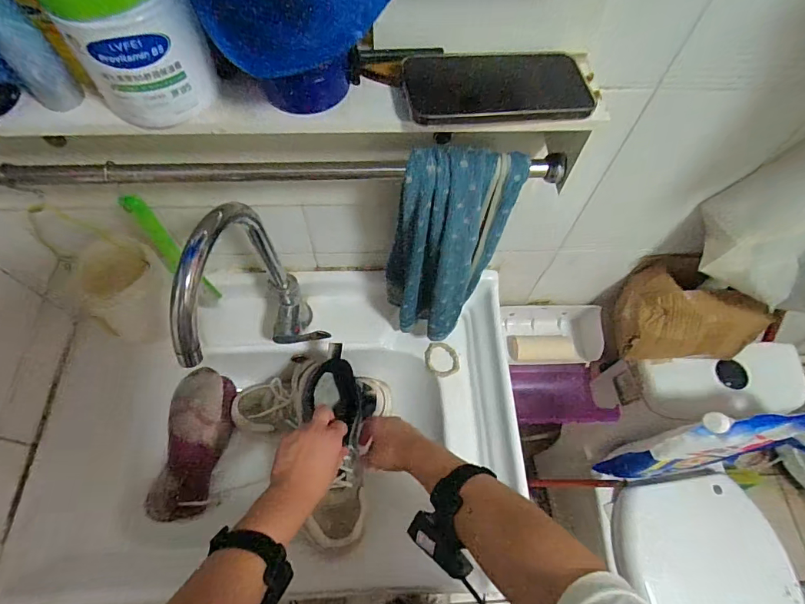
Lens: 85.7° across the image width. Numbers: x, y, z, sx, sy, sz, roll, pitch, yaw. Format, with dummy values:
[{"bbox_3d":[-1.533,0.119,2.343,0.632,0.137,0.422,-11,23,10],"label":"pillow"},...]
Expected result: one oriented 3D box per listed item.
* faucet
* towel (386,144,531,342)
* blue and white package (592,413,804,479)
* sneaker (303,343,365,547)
[{"bbox_3d":[-0.166,0.016,0.542,0.081,0.325,0.195,8,63,2],"label":"faucet"},{"bbox_3d":[0.047,-0.051,0.556,0.142,0.320,0.068,8,63,1],"label":"towel"},{"bbox_3d":[0.606,0.291,0.817,0.306,0.478,0.086,7,63,1],"label":"blue and white package"},{"bbox_3d":[-0.103,0.206,0.631,0.090,0.088,0.264,-4,69,-5],"label":"sneaker"}]

